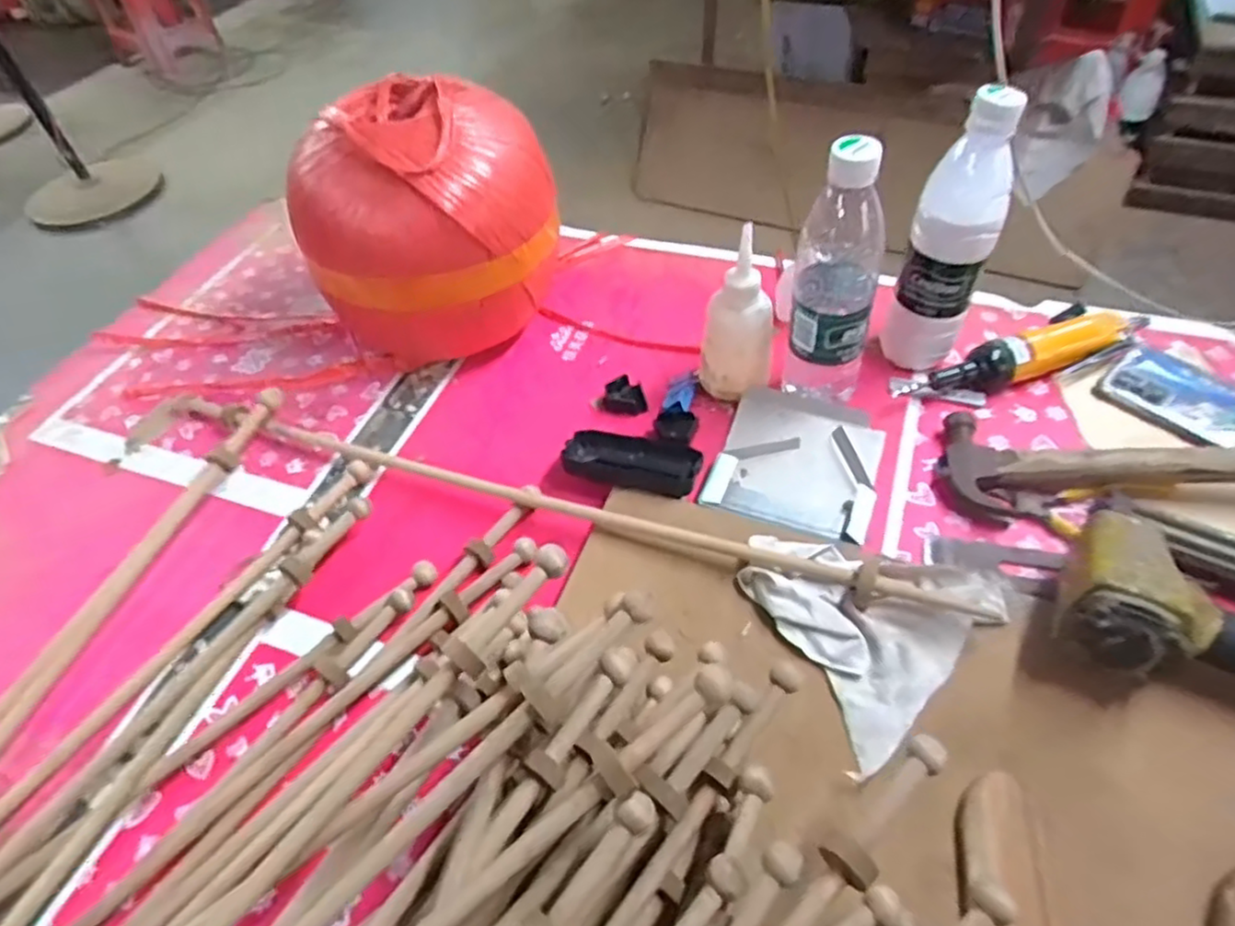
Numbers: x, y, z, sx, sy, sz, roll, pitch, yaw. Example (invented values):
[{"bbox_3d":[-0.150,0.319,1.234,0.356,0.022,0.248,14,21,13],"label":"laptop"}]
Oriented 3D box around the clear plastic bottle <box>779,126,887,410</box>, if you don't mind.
[{"bbox_3d":[0.169,-0.133,0.555,0.068,0.226,0.065,10,52,12],"label":"clear plastic bottle"}]

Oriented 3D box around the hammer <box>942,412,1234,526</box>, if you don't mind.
[{"bbox_3d":[0.396,-0.008,0.549,0.269,0.063,0.092,2,51,6],"label":"hammer"}]

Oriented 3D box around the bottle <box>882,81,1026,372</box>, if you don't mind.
[{"bbox_3d":[0.272,-0.177,0.588,0.067,0.238,0.060,14,53,15],"label":"bottle"}]

